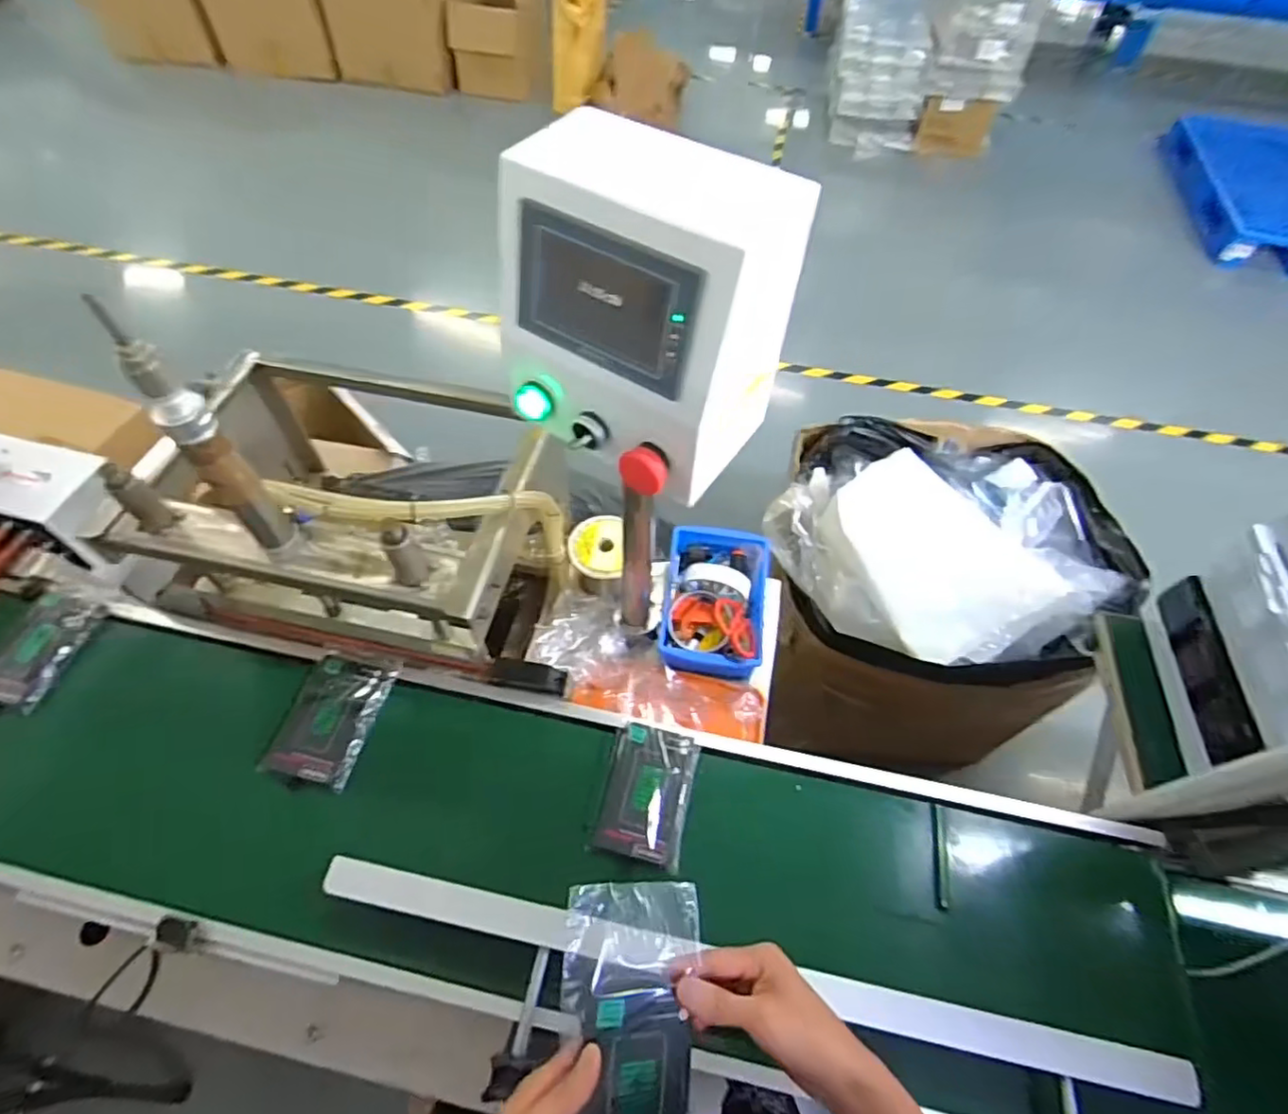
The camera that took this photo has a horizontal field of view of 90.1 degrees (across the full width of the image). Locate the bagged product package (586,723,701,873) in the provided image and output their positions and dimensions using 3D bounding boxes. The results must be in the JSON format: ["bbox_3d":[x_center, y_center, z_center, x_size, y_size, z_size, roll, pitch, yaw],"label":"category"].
[{"bbox_3d":[0.004,0.250,0.686,0.092,0.018,0.135,12,57,5],"label":"bagged product package"}]

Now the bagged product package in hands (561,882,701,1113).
[{"bbox_3d":[-0.007,0.327,0.432,0.091,0.030,0.188,0,75,-3],"label":"bagged product package in hands"}]

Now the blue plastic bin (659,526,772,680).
[{"bbox_3d":[0.098,0.051,0.875,0.138,0.059,0.213,8,56,3],"label":"blue plastic bin"}]

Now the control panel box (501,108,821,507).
[{"bbox_3d":[-0.001,-0.174,0.467,0.177,0.183,0.140,35,62,19],"label":"control panel box"}]

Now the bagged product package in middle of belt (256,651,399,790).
[{"bbox_3d":[-0.350,0.179,0.723,0.104,0.011,0.153,9,56,3],"label":"bagged product package in middle of belt"}]

